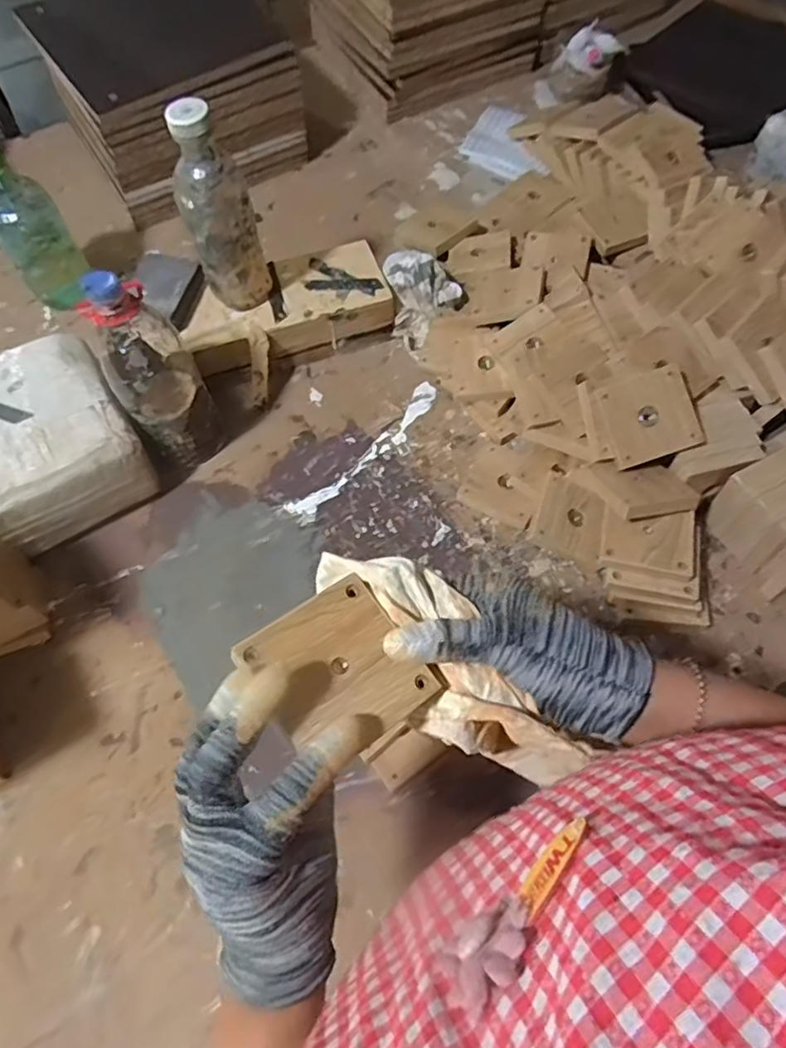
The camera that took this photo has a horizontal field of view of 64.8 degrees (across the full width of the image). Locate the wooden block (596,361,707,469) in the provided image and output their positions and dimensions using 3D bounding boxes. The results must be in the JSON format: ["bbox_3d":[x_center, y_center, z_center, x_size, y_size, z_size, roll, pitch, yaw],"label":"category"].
[{"bbox_3d":[0.253,-0.106,0.606,0.086,0.008,0.082,-18,90,4],"label":"wooden block"}]

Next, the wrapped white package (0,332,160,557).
[{"bbox_3d":[-0.415,-0.067,0.662,0.262,0.095,0.199,-31,66,-14],"label":"wrapped white package"}]

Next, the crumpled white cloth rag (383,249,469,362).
[{"bbox_3d":[0.031,-0.295,0.790,0.095,0.069,0.096,-36,67,-16],"label":"crumpled white cloth rag"}]

